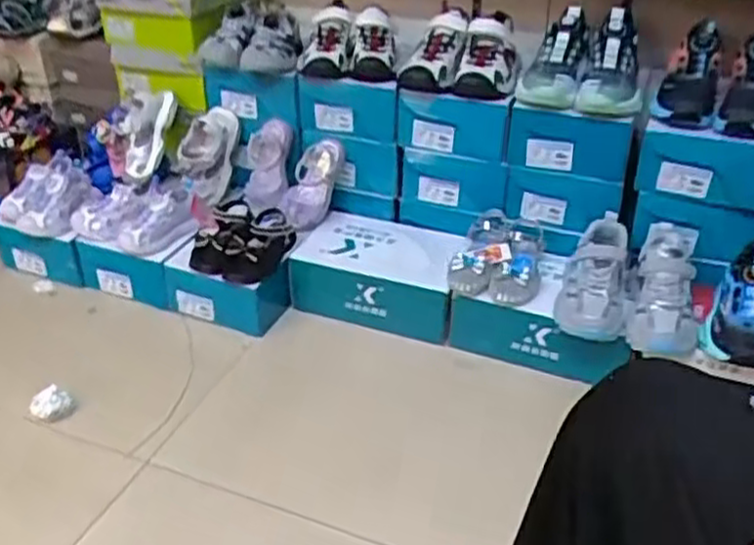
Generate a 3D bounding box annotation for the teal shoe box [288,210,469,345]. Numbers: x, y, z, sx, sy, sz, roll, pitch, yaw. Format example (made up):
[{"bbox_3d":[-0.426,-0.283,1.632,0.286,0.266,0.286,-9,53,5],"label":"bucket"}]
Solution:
[{"bbox_3d":[0.012,-0.012,1.509,0.323,0.122,0.240,12,36,16],"label":"teal shoe box"}]

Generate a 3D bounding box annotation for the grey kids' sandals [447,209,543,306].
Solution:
[{"bbox_3d":[0.219,-0.039,1.388,0.157,0.062,0.234,7,35,8],"label":"grey kids' sandals"}]

